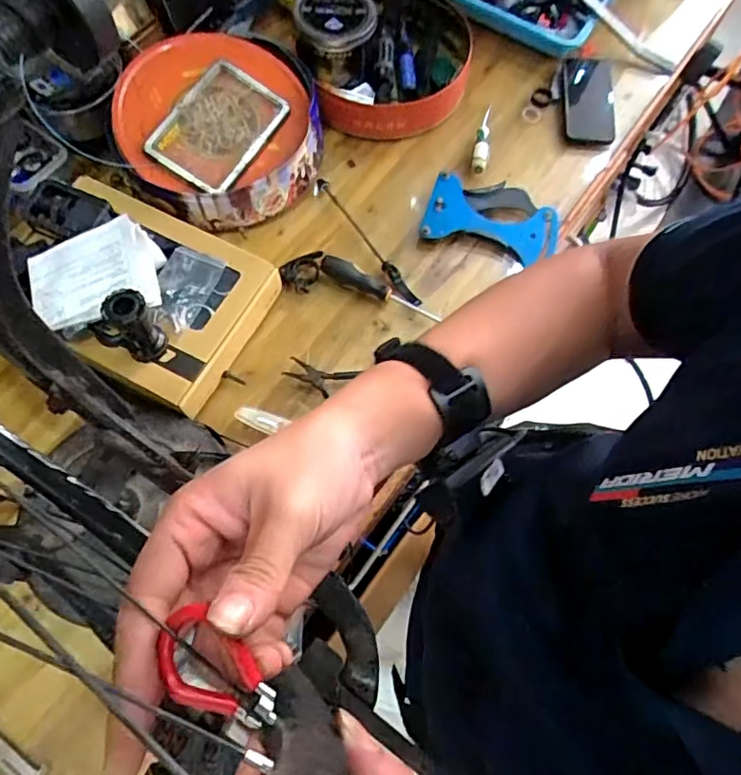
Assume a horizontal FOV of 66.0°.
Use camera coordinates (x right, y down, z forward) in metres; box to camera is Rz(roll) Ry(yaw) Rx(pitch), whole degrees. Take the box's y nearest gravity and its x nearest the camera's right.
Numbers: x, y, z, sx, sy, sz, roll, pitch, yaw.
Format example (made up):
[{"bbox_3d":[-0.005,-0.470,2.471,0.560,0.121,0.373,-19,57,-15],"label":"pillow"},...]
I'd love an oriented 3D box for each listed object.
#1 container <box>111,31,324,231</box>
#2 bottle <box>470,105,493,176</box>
[{"bbox_3d":[-0.209,-0.368,0.808,0.278,0.090,0.278,3,79,-15],"label":"container"},{"bbox_3d":[0.178,-0.396,0.897,0.024,0.021,0.149,11,69,3],"label":"bottle"}]

